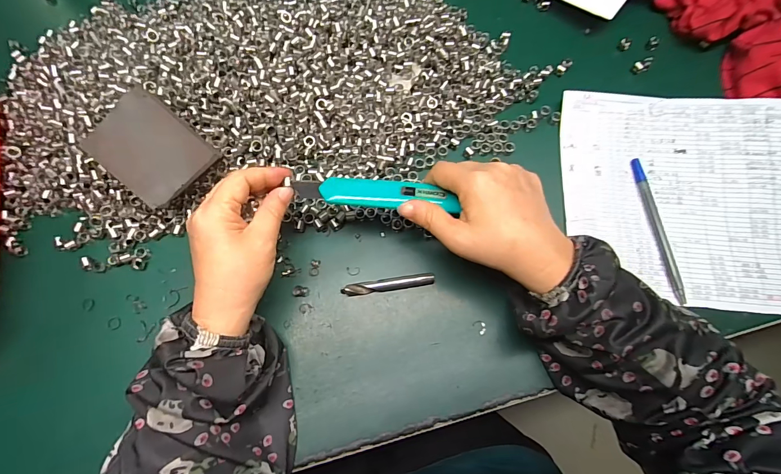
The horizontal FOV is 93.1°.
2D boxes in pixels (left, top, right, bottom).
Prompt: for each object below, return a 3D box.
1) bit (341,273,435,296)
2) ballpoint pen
[{"bbox_3d":[-0.002,0.042,0.321,0.079,0.011,0.010,-8,73,-2],"label":"bit"},{"bbox_3d":[0.245,-0.009,0.337,0.011,0.005,0.135,-6,73,-2],"label":"ballpoint pen"}]

